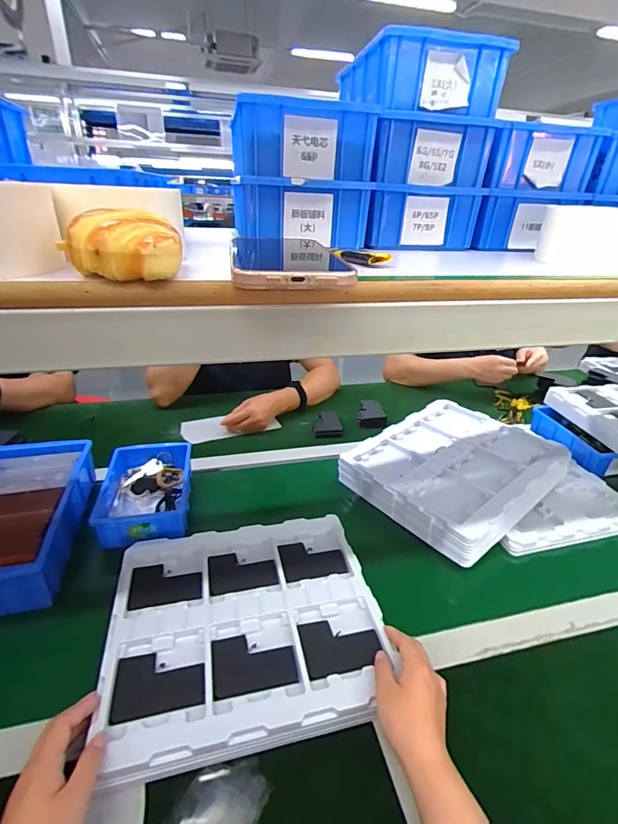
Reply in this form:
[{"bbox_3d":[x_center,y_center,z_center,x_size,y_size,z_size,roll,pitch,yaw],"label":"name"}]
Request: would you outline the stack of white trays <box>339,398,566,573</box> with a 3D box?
[{"bbox_3d":[0.266,0.096,0.767,0.324,0.070,0.288,-20,36,-35],"label":"stack of white trays"}]

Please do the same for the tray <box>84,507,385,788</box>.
[{"bbox_3d":[-0.075,0.245,0.507,0.308,0.032,0.283,-6,33,-12],"label":"tray"}]

